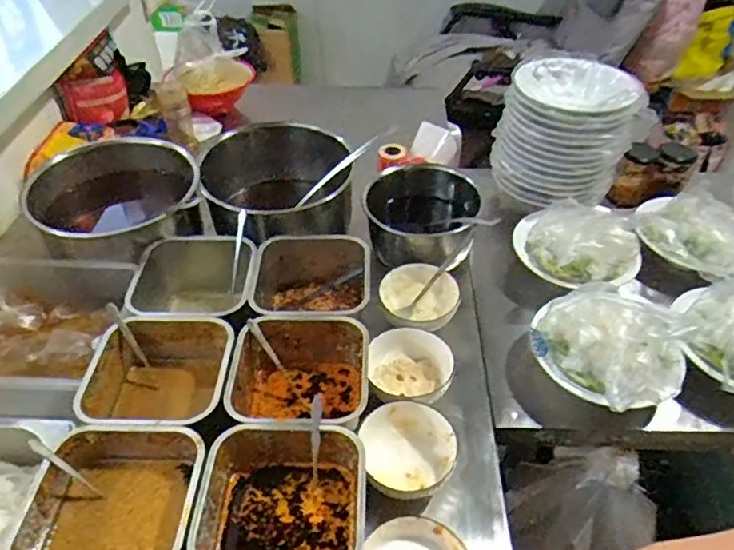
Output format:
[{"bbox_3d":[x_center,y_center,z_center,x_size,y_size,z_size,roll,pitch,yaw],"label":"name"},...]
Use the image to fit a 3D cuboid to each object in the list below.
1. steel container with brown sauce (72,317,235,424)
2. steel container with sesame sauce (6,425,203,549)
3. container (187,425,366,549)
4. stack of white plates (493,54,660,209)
[{"bbox_3d":[-0.244,0.147,0.719,0.160,0.121,0.153,1,43,0],"label":"steel container with brown sauce"},{"bbox_3d":[-0.247,0.244,0.591,0.163,0.089,0.158,2,43,1],"label":"steel container with sesame sauce"},{"bbox_3d":[-0.084,0.240,0.590,0.157,0.087,0.158,1,43,0],"label":"container"},{"bbox_3d":[0.342,-0.259,1.004,0.214,0.165,0.209,11,44,11],"label":"stack of white plates"}]

